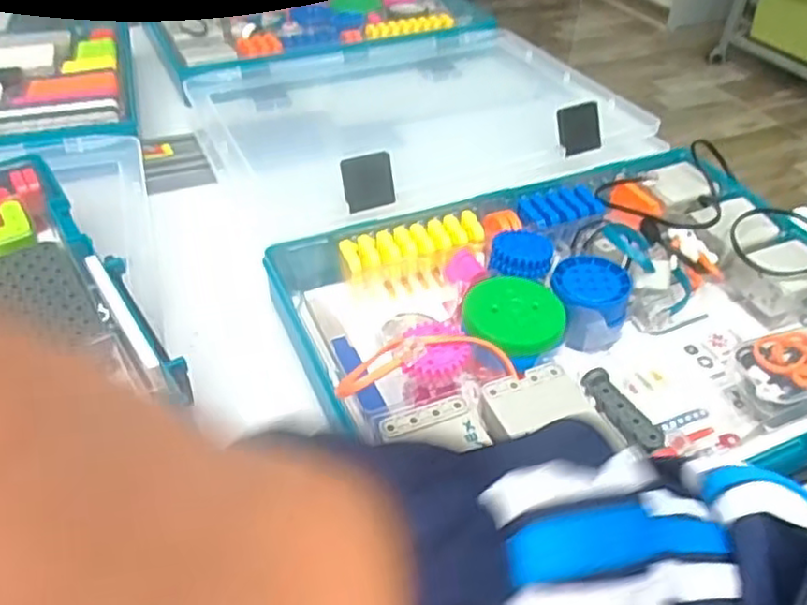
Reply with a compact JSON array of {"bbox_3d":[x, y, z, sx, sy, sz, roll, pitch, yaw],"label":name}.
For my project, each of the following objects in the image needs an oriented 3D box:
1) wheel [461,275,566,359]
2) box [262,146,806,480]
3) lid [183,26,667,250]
[{"bbox_3d":[0.065,0.007,0.407,0.058,0.005,0.063,1,41,-1],"label":"wheel"},{"bbox_3d":[0.127,0.008,0.433,0.330,0.048,0.271,-19,46,-22],"label":"box"},{"bbox_3d":[0.004,-0.182,0.632,0.368,0.056,0.274,-12,43,-15],"label":"lid"}]

